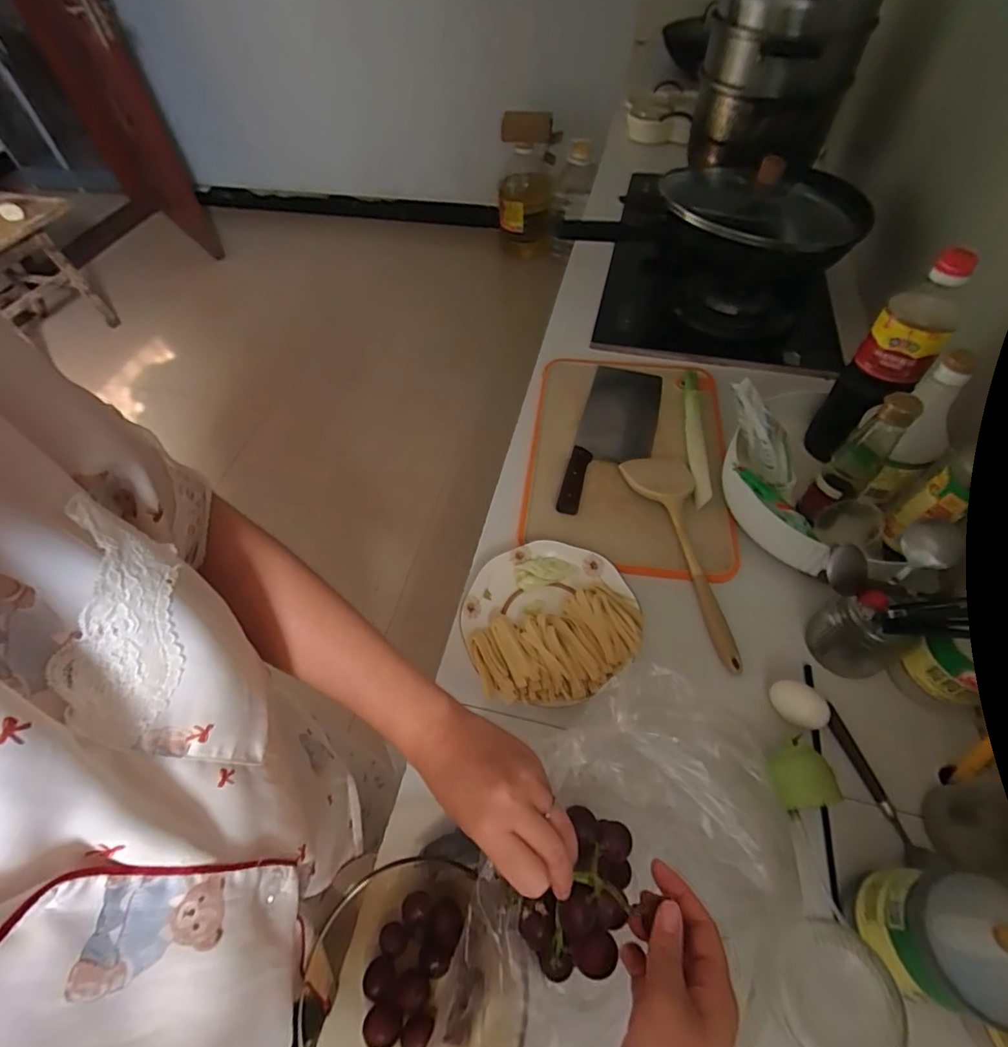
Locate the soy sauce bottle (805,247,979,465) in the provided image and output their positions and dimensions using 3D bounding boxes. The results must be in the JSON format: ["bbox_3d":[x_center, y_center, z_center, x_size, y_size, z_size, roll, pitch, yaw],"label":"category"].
[{"bbox_3d":[0.466,-0.192,0.616,0.070,0.258,0.076,17,58,14],"label":"soy sauce bottle"}]

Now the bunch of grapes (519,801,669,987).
[{"bbox_3d":[0.058,0.268,0.358,0.070,0.053,0.104,32,63,22],"label":"bunch of grapes"}]

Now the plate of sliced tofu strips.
[{"bbox_3d":[0.053,0.111,0.591,0.203,0.046,0.193,-1,55,2],"label":"plate of sliced tofu strips"}]

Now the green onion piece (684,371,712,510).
[{"bbox_3d":[0.299,-0.145,0.771,0.028,0.019,0.293,7,56,7],"label":"green onion piece"}]

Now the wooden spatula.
[{"bbox_3d":[0.244,0.027,0.640,0.091,0.032,0.307,-10,56,-4],"label":"wooden spatula"}]

